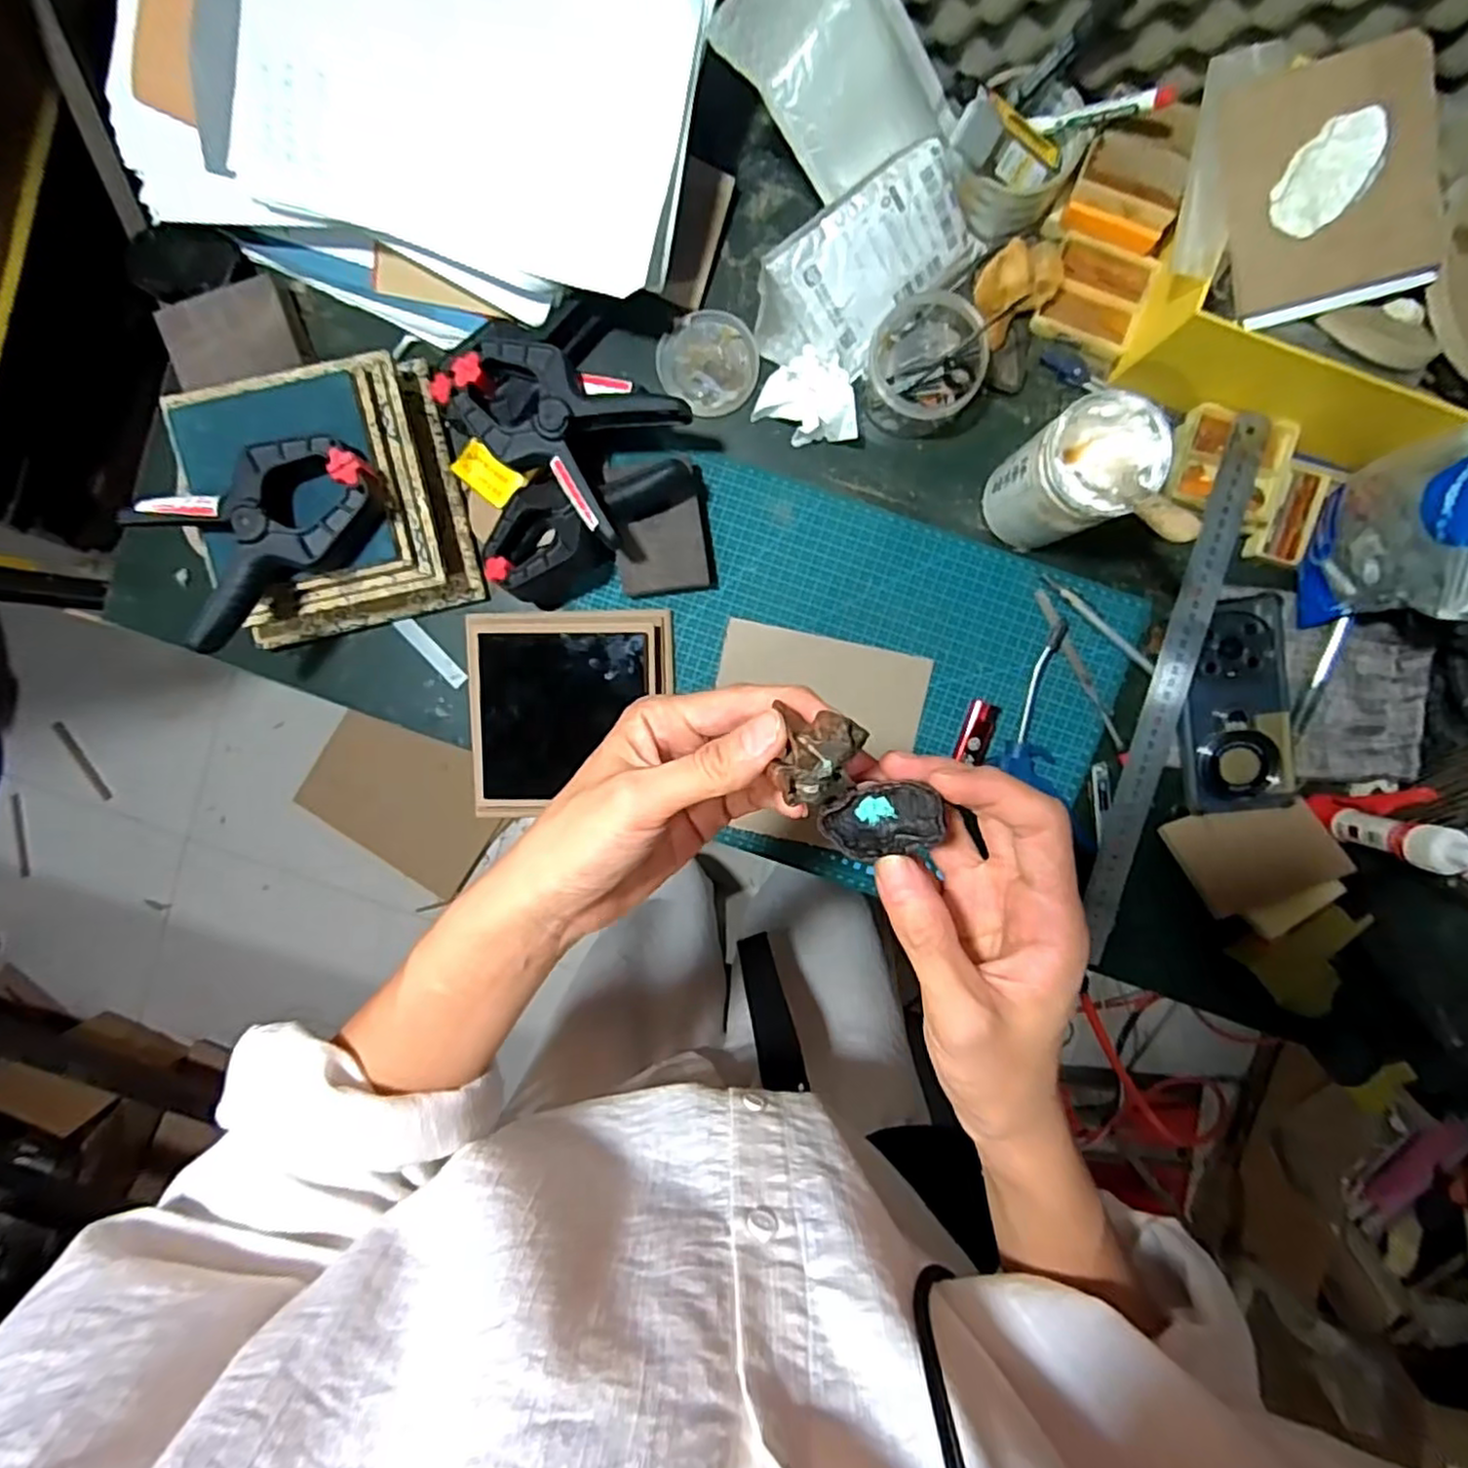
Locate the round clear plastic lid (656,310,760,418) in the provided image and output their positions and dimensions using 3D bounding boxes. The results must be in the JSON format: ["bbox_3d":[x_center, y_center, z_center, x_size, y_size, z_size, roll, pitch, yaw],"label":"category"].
[{"bbox_3d":[-0.020,-0.295,0.560,0.078,0.008,0.073,0,95,2],"label":"round clear plastic lid"}]

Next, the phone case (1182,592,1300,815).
[{"bbox_3d":[0.394,-0.021,0.553,0.077,0.015,0.163,-7,94,17],"label":"phone case"}]

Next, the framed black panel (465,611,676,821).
[{"bbox_3d":[-0.132,-0.020,0.567,0.160,0.047,0.157,-2,95,2],"label":"framed black panel"}]

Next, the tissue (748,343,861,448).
[{"bbox_3d":[0.055,-0.258,0.541,0.075,0.034,0.062,-1,95,2],"label":"tissue"}]

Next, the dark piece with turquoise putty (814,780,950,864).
[{"bbox_3d":[0.053,0.031,0.251,0.043,0.009,0.024,-12,77,17],"label":"dark piece with turquoise putty"}]

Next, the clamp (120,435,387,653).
[{"bbox_3d":[-0.317,-0.141,0.477,0.158,0.040,0.102,-30,93,4],"label":"clamp"}]

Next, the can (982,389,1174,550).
[{"bbox_3d":[0.234,-0.178,0.498,0.076,0.130,0.073,0,95,2],"label":"can"}]

